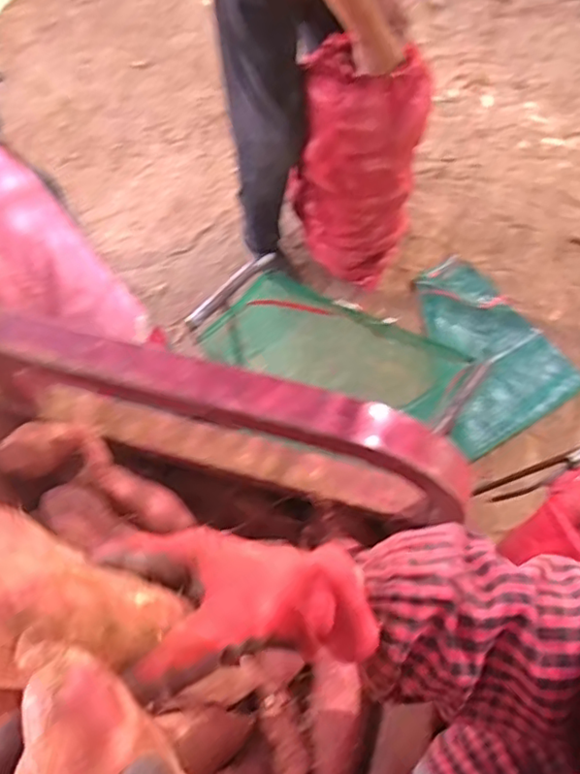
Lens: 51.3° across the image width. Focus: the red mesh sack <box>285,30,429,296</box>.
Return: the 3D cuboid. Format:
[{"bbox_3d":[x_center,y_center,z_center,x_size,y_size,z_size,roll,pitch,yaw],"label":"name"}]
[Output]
[{"bbox_3d":[0.169,-0.558,1.579,0.300,0.608,0.200,12,63,4],"label":"red mesh sack"}]

